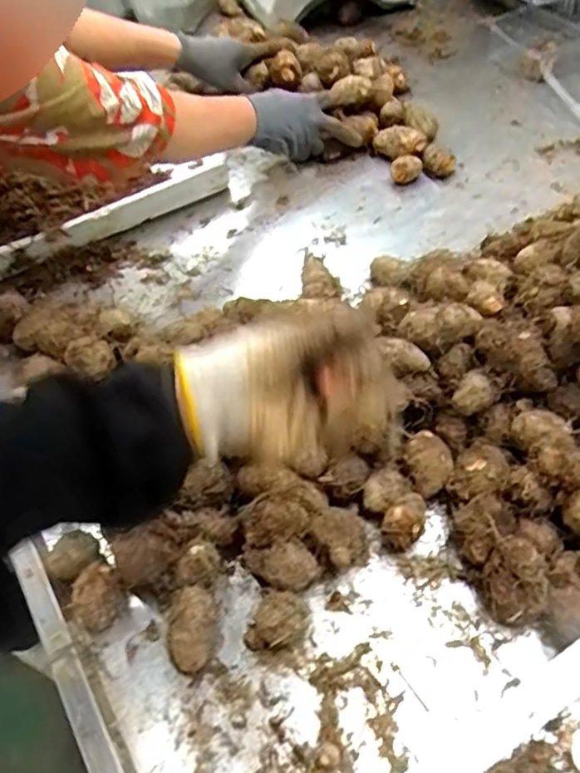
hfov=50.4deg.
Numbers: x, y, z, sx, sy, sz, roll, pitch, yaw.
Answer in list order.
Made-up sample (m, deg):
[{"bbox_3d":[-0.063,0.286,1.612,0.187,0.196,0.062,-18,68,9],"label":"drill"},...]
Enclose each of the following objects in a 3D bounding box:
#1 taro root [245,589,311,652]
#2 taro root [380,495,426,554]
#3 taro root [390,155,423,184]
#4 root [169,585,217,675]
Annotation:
[{"bbox_3d":[-0.011,0.183,0.477,0.050,0.042,0.037,-31,57,-18],"label":"taro root"},{"bbox_3d":[0.098,0.115,0.525,0.033,0.034,0.046,21,57,19],"label":"taro root"},{"bbox_3d":[0.156,-0.294,0.828,0.040,0.029,0.036,5,54,8],"label":"taro root"},{"bbox_3d":[-0.074,0.188,0.478,0.033,0.040,0.058,2,53,6],"label":"root"}]

